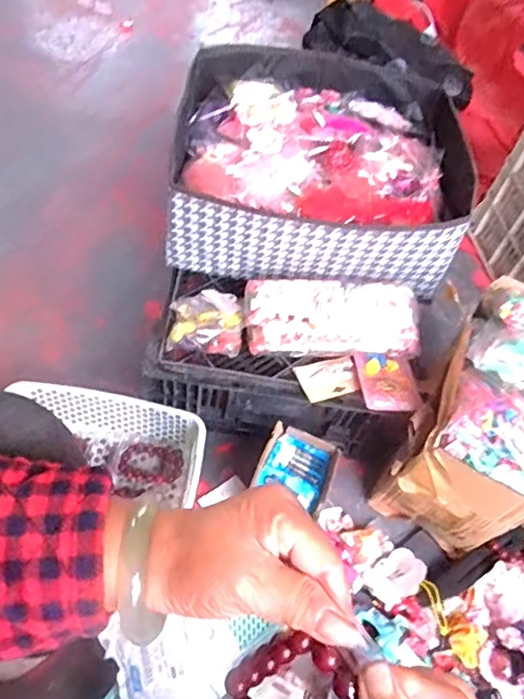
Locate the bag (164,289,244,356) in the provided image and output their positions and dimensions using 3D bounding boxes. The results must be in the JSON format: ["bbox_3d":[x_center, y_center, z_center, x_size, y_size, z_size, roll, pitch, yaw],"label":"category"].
[{"bbox_3d":[-0.075,-0.040,0.733,0.093,0.030,0.104,4,57,-6],"label":"bag"}]

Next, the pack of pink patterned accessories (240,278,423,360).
[{"bbox_3d":[0.093,-0.038,0.737,0.235,0.065,0.095,4,57,-6],"label":"pack of pink patterned accessories"}]

